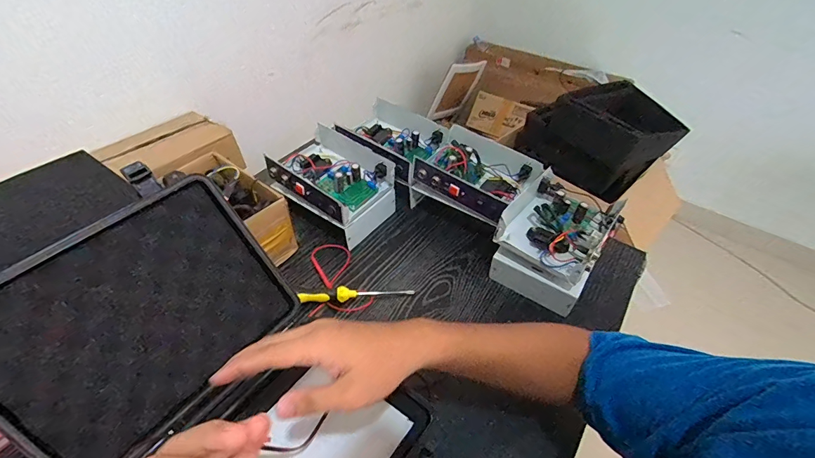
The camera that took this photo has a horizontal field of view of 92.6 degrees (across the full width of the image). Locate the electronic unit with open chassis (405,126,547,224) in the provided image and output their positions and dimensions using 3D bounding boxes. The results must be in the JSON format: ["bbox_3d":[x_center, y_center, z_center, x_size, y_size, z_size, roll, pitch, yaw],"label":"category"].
[{"bbox_3d":[0.130,-0.110,0.758,0.210,0.064,0.159,29,51,25],"label":"electronic unit with open chassis"}]

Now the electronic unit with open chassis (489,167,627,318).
[{"bbox_3d":[0.253,0.018,0.686,0.159,0.105,0.195,28,51,24],"label":"electronic unit with open chassis"}]

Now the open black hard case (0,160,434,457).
[{"bbox_3d":[-0.206,0.165,0.425,0.423,0.261,0.276,25,50,22],"label":"open black hard case"}]

